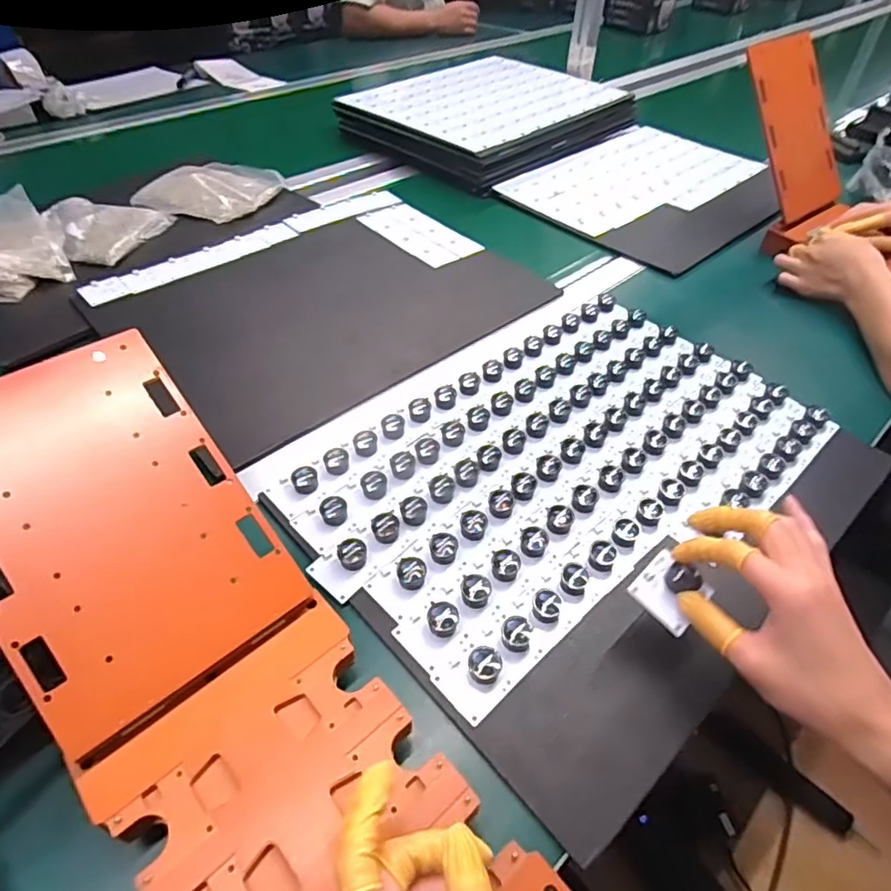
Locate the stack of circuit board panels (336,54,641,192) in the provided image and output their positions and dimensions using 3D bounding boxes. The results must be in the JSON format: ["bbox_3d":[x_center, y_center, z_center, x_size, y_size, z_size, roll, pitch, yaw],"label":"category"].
[{"bbox_3d":[0.075,-0.633,1.123,0.496,0.058,0.369,-34,57,-30],"label":"stack of circuit board panels"}]

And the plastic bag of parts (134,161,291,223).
[{"bbox_3d":[-0.355,-0.390,0.886,0.170,0.027,0.160,14,48,9],"label":"plastic bag of parts"}]

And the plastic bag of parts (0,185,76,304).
[{"bbox_3d":[-0.549,-0.247,0.739,0.110,0.064,0.162,-33,57,-29],"label":"plastic bag of parts"}]

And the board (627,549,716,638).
[{"bbox_3d":[0.157,0.100,0.409,0.043,0.016,0.045,40,70,23],"label":"board"}]

